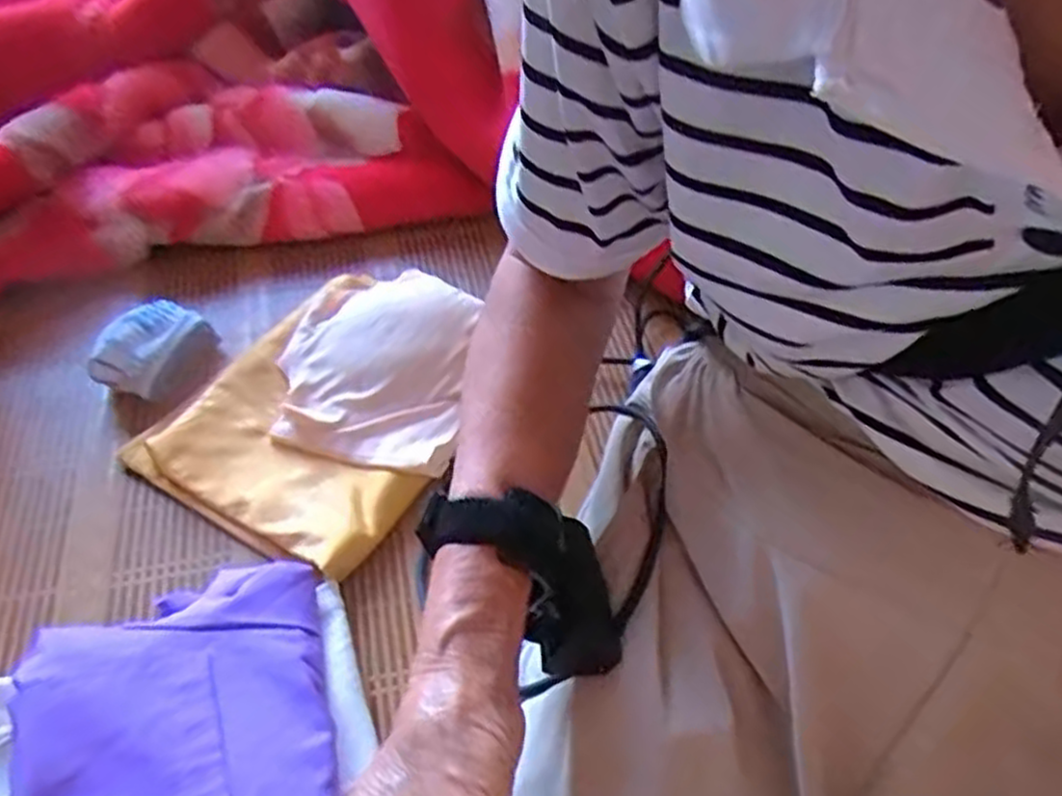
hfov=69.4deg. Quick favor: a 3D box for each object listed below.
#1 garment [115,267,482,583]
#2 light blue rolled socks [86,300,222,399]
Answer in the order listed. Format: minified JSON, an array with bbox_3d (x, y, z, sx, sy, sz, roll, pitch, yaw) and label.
[{"bbox_3d":[-0.138,-0.003,0.548,0.186,0.057,0.226,27,55,19],"label":"garment"},{"bbox_3d":[-0.281,-0.035,0.575,0.044,0.056,0.079,17,52,12],"label":"light blue rolled socks"}]

